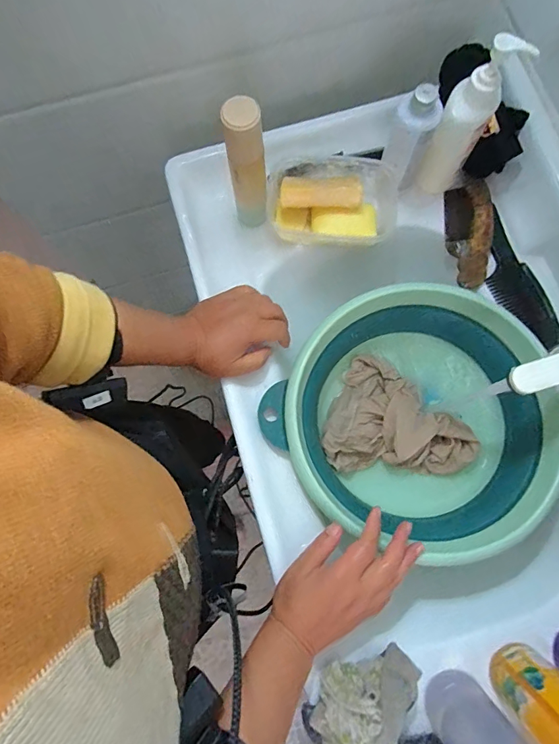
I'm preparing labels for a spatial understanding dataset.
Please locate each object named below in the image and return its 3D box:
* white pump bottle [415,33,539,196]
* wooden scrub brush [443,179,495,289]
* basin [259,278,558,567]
[{"bbox_3d":[0.197,-0.265,0.460,0.048,0.171,0.056,35,81,7],"label":"white pump bottle"},{"bbox_3d":[0.248,-0.177,0.544,0.055,0.029,0.136,0,79,1],"label":"wooden scrub brush"},{"bbox_3d":[0.170,0.052,0.522,0.299,0.106,0.293,0,79,1],"label":"basin"}]

